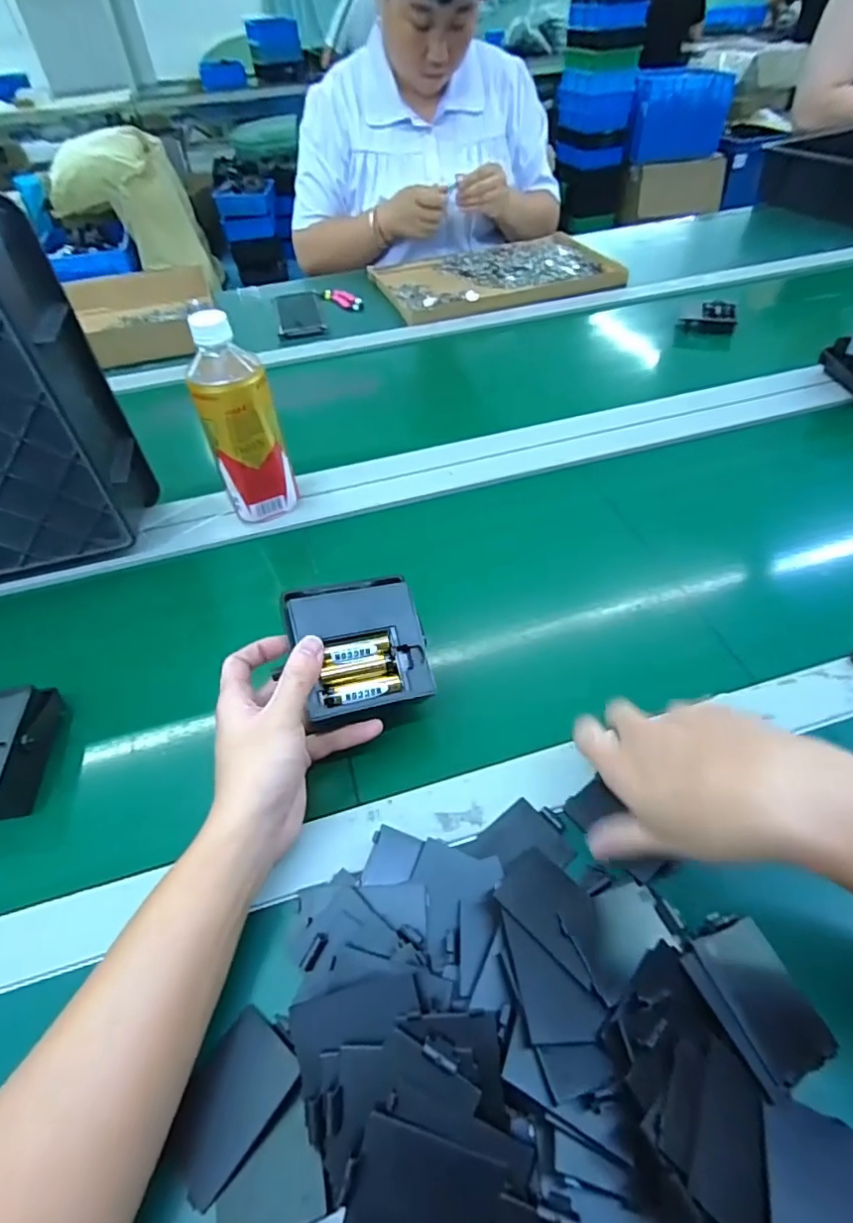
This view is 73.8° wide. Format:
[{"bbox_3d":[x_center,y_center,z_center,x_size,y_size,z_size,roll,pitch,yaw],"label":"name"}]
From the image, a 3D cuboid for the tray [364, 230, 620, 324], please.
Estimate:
[{"bbox_3d":[0.121,-0.592,0.995,0.397,0.023,0.277,-13,48,-7],"label":"tray"}]

